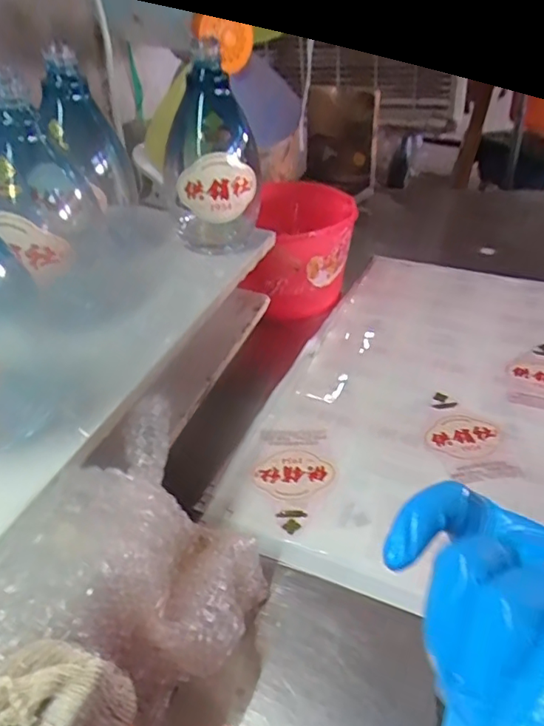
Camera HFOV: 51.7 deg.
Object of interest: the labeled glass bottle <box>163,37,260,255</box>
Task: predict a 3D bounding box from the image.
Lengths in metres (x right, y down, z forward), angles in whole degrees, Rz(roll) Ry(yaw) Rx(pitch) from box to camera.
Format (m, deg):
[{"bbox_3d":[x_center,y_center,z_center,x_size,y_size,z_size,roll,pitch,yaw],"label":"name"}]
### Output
[{"bbox_3d":[-0.045,-0.150,0.419,0.071,0.134,0.057,-4,40,-8],"label":"labeled glass bottle"}]

